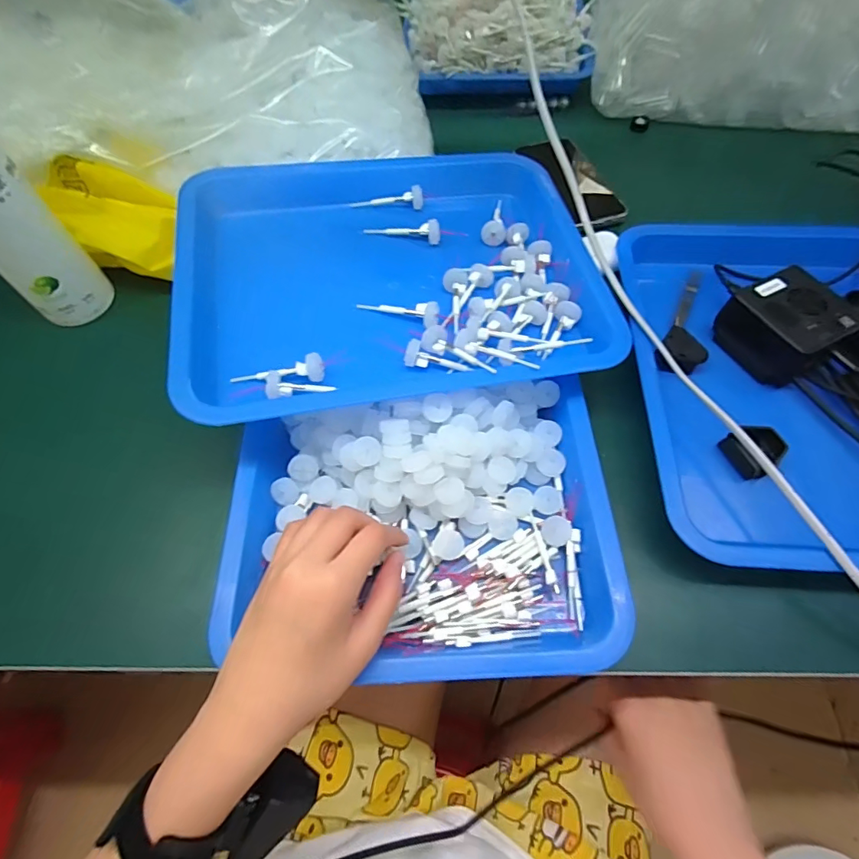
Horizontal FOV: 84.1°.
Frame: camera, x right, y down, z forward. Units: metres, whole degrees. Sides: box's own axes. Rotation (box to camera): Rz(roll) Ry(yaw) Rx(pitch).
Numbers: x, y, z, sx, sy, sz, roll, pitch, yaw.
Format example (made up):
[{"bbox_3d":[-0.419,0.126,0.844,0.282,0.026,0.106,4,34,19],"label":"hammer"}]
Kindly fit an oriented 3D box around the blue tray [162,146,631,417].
[{"bbox_3d":[-0.030,-0.140,0.394,0.325,0.049,0.260,-11,61,-4],"label":"blue tray"}]

